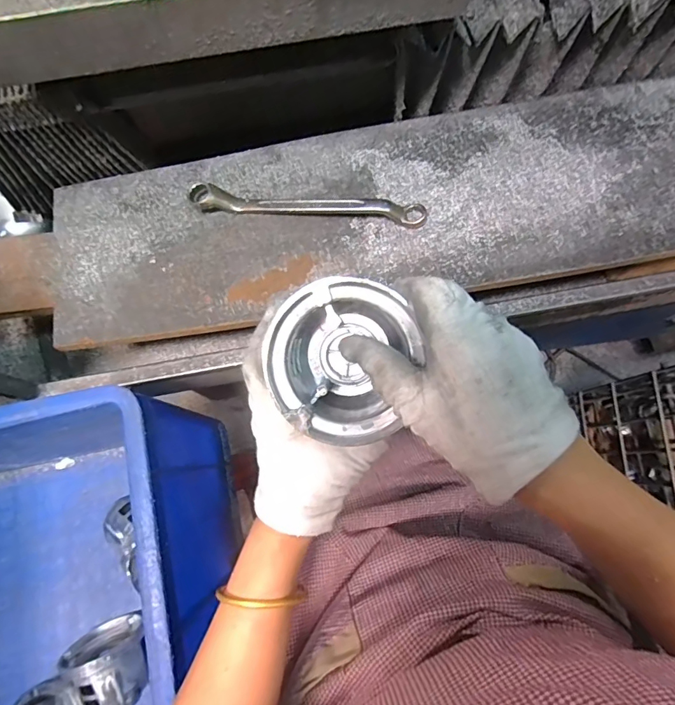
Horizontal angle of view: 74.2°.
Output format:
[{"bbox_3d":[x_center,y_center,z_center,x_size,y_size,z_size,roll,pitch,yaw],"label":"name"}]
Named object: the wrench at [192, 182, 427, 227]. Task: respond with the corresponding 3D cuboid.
[{"bbox_3d":[-0.026,-0.135,0.411,0.212,0.020,0.019,5,76,1],"label":"wrench"}]

